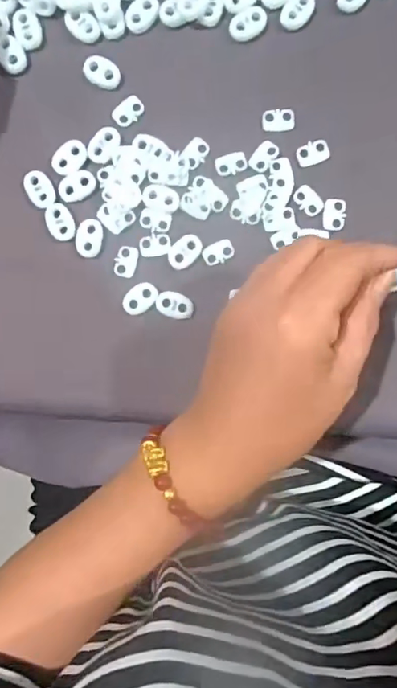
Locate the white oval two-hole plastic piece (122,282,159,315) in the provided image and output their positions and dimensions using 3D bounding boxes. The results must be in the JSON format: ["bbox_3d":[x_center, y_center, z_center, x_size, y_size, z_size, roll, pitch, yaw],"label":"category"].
[{"bbox_3d":[-0.035,-0.027,0.311,0.022,0.004,0.016,-36,93,3],"label":"white oval two-hole plastic piece"}]

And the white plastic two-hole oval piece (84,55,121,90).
[{"bbox_3d":[-0.056,-0.159,0.303,0.022,0.004,0.017,32,94,-2],"label":"white plastic two-hole oval piece"}]

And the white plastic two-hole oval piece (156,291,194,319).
[{"bbox_3d":[-0.014,-0.023,0.311,0.022,0.004,0.015,24,94,-1],"label":"white plastic two-hole oval piece"}]

